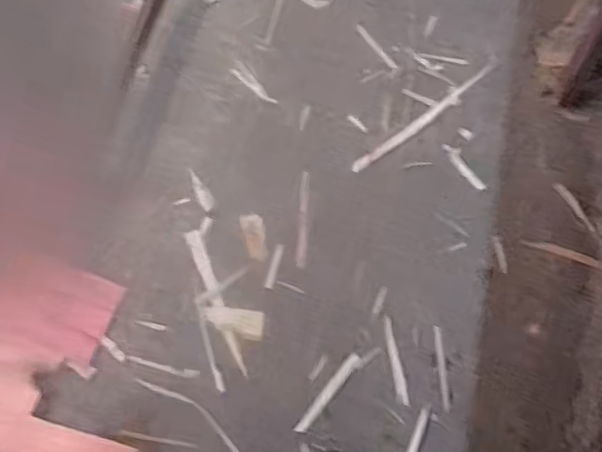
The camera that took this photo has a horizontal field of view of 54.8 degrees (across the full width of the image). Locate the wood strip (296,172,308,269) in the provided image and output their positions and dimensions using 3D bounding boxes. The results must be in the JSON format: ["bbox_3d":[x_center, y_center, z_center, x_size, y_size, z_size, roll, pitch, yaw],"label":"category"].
[{"bbox_3d":[0.007,-0.022,1.678,0.027,0.011,0.291,2,68,5],"label":"wood strip"}]

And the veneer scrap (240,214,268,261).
[{"bbox_3d":[-0.132,0.031,1.676,0.062,0.007,0.142,-16,68,-2],"label":"veneer scrap"}]

